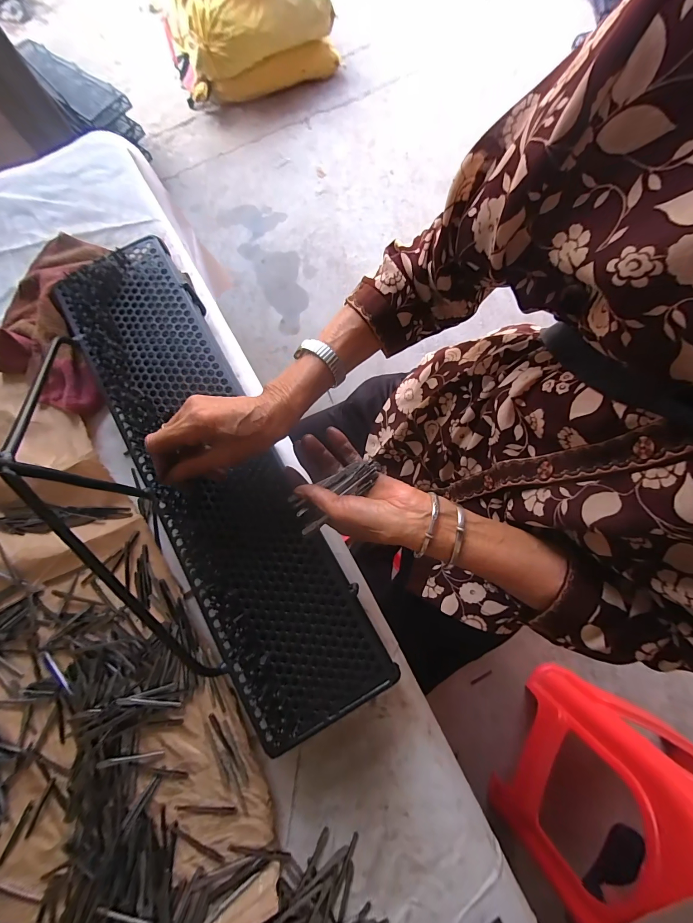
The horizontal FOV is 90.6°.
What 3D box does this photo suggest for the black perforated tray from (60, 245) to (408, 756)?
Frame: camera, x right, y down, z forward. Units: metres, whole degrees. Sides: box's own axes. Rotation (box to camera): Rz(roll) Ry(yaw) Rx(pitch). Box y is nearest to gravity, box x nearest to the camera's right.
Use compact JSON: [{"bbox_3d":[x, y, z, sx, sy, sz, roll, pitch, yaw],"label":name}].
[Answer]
[{"bbox_3d":[-0.159,-0.006,0.388,0.149,0.022,0.598,-29,80,-7],"label":"black perforated tray"}]

